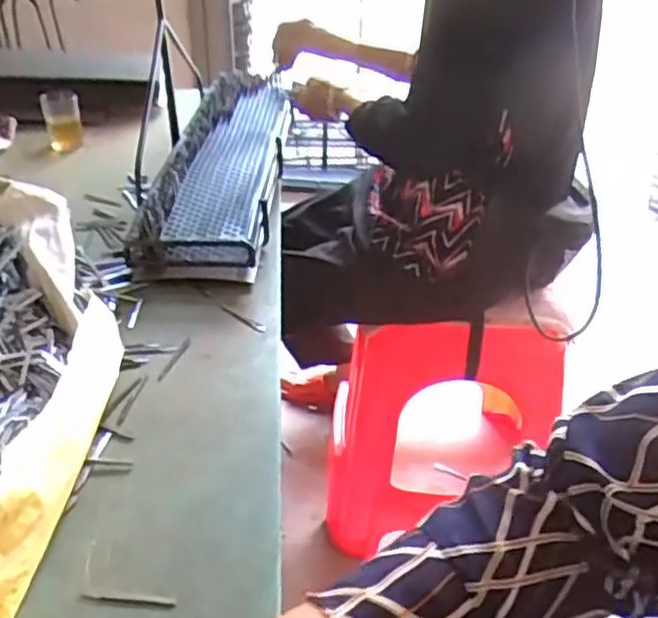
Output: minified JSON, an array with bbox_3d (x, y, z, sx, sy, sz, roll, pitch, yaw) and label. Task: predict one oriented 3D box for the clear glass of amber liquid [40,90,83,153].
[{"bbox_3d":[-0.445,-0.318,1.163,0.058,0.088,0.049,-10,32,-16],"label":"clear glass of amber liquid"}]

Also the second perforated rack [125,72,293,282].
[{"bbox_3d":[-0.142,-0.221,1.031,0.150,0.082,0.586,2,33,3],"label":"second perforated rack"}]

